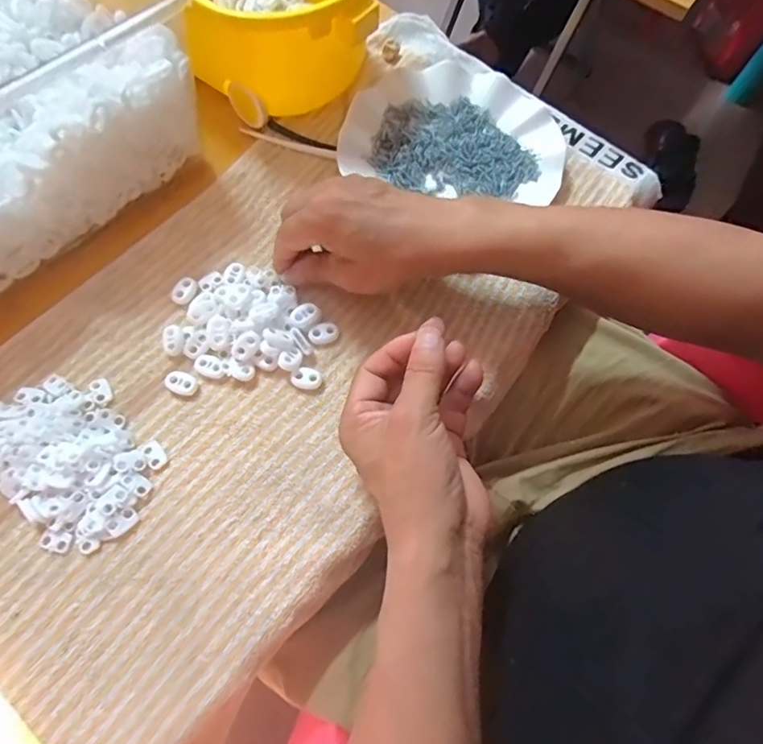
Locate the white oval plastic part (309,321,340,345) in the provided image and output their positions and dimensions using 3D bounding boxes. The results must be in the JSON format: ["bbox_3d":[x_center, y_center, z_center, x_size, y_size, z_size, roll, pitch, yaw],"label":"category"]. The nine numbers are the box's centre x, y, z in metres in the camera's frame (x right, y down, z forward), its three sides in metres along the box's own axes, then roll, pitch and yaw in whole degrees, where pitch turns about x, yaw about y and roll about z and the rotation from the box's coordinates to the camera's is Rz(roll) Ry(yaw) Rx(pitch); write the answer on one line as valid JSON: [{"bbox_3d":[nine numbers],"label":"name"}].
[{"bbox_3d":[-0.042,-0.029,0.371,0.022,0.005,0.015,-13,70,-9],"label":"white oval plastic part"}]

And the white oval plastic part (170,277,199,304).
[{"bbox_3d":[-0.147,-0.061,0.378,0.017,0.004,0.022,28,69,7],"label":"white oval plastic part"}]

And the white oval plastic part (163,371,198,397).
[{"bbox_3d":[-0.140,0.008,0.352,0.024,0.005,0.015,19,68,4],"label":"white oval plastic part"}]

